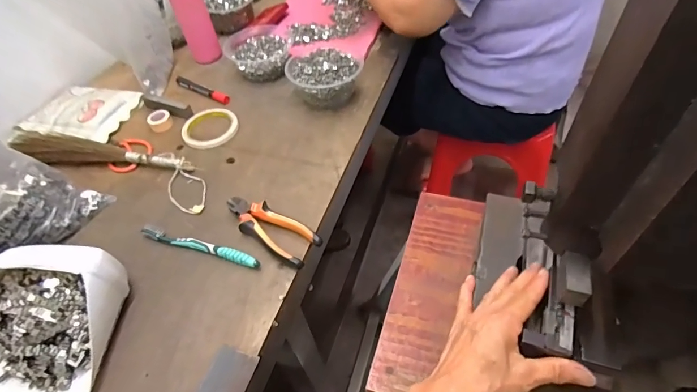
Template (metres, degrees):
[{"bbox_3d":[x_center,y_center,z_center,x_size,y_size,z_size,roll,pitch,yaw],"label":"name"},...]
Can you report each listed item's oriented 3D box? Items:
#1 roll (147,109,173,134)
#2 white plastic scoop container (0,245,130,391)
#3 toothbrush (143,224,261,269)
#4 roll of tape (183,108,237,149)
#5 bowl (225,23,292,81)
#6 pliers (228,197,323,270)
[{"bbox_3d":[-0.337,-0.135,0.708,0.038,0.020,0.043,-33,54,-20],"label":"roll"},{"bbox_3d":[-0.348,0.149,0.436,0.148,0.082,0.163,-3,50,4],"label":"white plastic scoop container"},{"bbox_3d":[-0.202,0.067,0.535,0.182,0.011,0.020,11,52,16],"label":"toothbrush"},{"bbox_3d":[-0.248,-0.122,0.706,0.097,0.014,0.097,-3,50,4],"label":"roll of tape"},{"bbox_3d":[-0.184,-0.296,0.805,0.137,0.048,0.151,-6,49,1],"label":"bowl"},{"bbox_3d":[-0.108,0.041,0.540,0.146,0.024,0.054,28,58,27],"label":"pliers"}]

